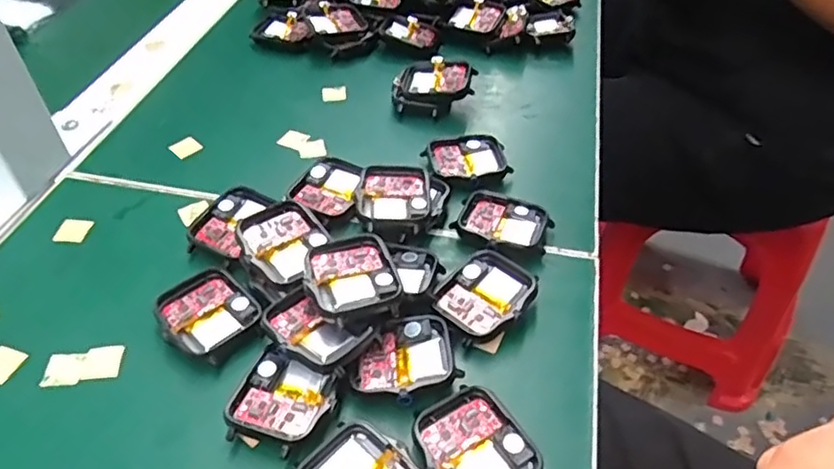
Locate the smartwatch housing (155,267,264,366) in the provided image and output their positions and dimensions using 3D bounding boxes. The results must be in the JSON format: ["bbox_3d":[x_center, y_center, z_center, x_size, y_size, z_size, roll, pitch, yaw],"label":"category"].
[{"bbox_3d":[-0.092,0.037,0.272,0.045,0.010,0.038,32,53,28],"label":"smartwatch housing"}]

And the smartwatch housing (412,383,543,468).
[{"bbox_3d":[0.022,0.082,0.230,0.038,0.012,0.046,-25,50,-24],"label":"smartwatch housing"}]

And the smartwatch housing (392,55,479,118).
[{"bbox_3d":[0.011,-0.096,0.394,0.050,0.020,0.038,5,45,4],"label":"smartwatch housing"}]

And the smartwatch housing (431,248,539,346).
[{"bbox_3d":[0.030,0.026,0.275,0.044,0.007,0.040,-34,54,-30],"label":"smartwatch housing"}]

